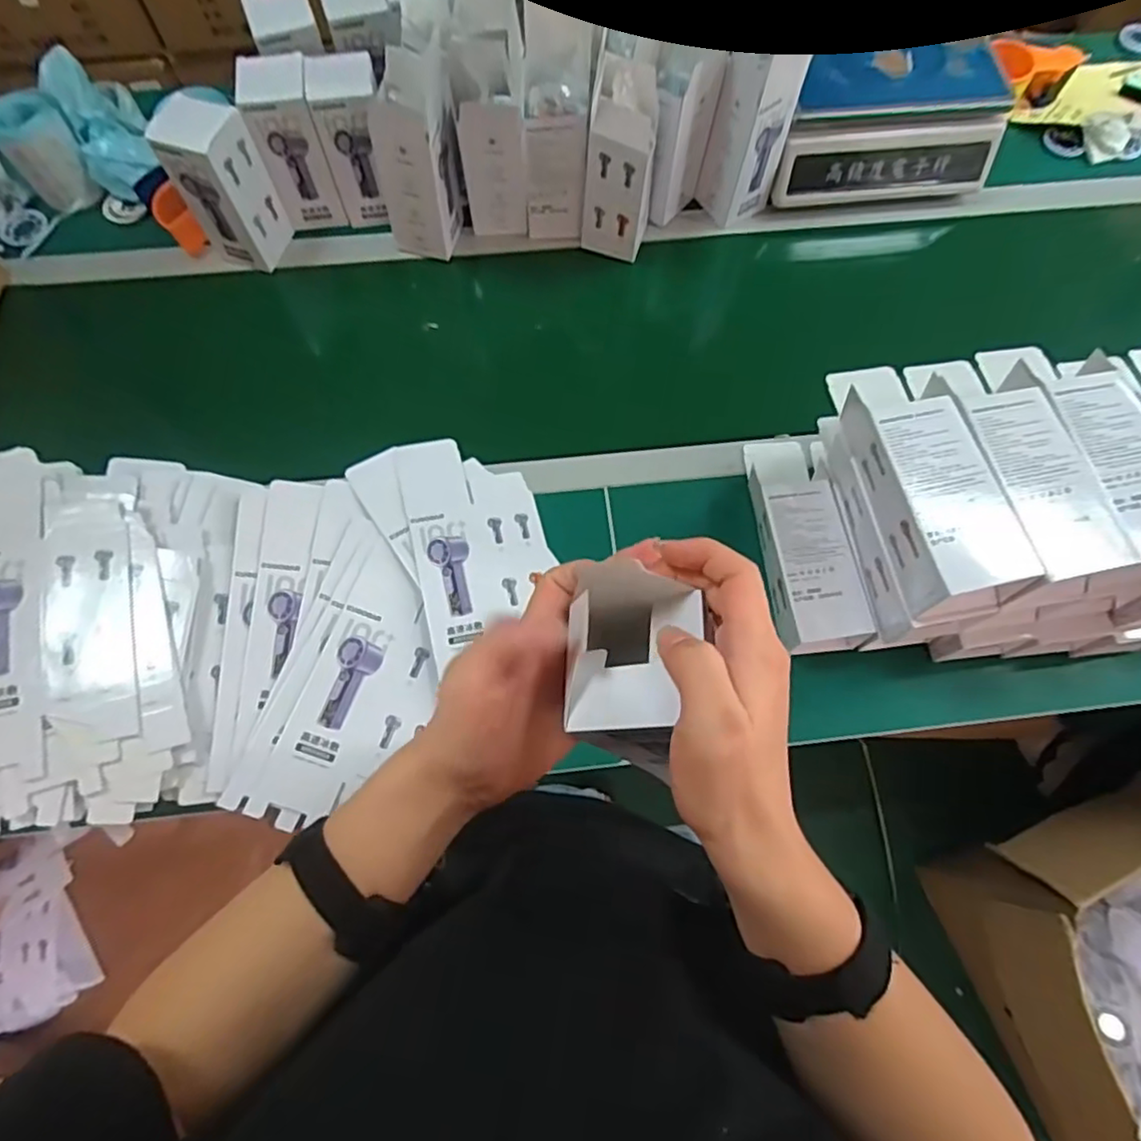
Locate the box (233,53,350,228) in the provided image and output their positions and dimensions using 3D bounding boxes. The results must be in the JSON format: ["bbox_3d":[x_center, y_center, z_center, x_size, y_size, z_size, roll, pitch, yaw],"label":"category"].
[{"bbox_3d":[-0.325,-0.503,0.760,0.074,0.161,0.074,-14,73,-5],"label":"box"}]

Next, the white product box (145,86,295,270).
[{"bbox_3d":[-0.399,-0.444,0.738,0.077,0.166,0.078,21,73,6],"label":"white product box"}]

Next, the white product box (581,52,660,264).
[{"bbox_3d":[0.059,-0.468,0.746,0.074,0.192,0.075,10,72,3],"label":"white product box"}]

